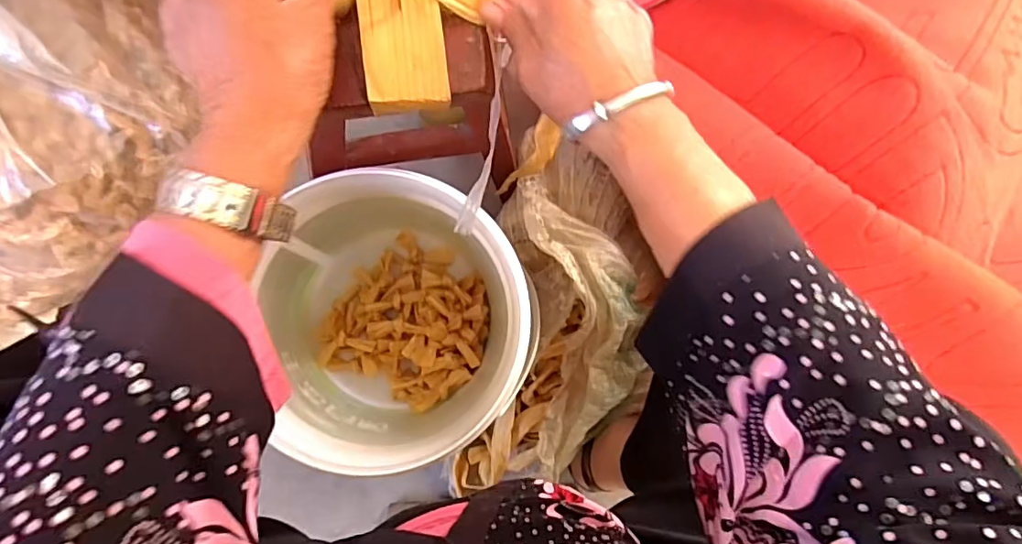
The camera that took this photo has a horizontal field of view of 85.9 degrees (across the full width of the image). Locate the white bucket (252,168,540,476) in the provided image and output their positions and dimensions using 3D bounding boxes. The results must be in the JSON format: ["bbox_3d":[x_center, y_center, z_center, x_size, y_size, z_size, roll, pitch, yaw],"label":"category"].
[{"bbox_3d":[-0.124,0.051,0.590,0.247,0.250,0.258,1,86,-7],"label":"white bucket"}]

